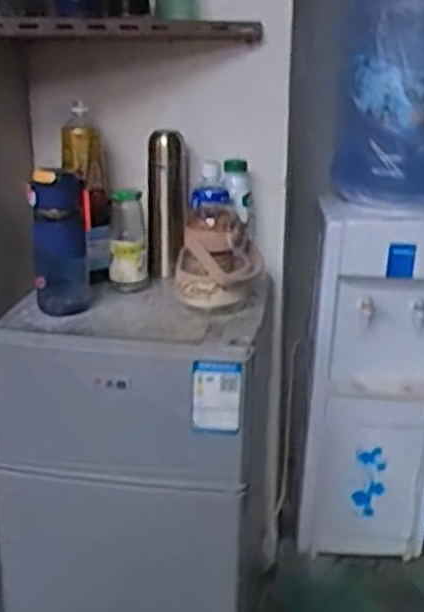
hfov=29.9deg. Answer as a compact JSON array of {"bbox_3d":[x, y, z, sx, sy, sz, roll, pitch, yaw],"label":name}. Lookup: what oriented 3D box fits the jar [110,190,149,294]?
[{"bbox_3d":[-0.136,-0.108,1.285,0.059,0.156,0.081,-3,23,-6],"label":"jar"}]

